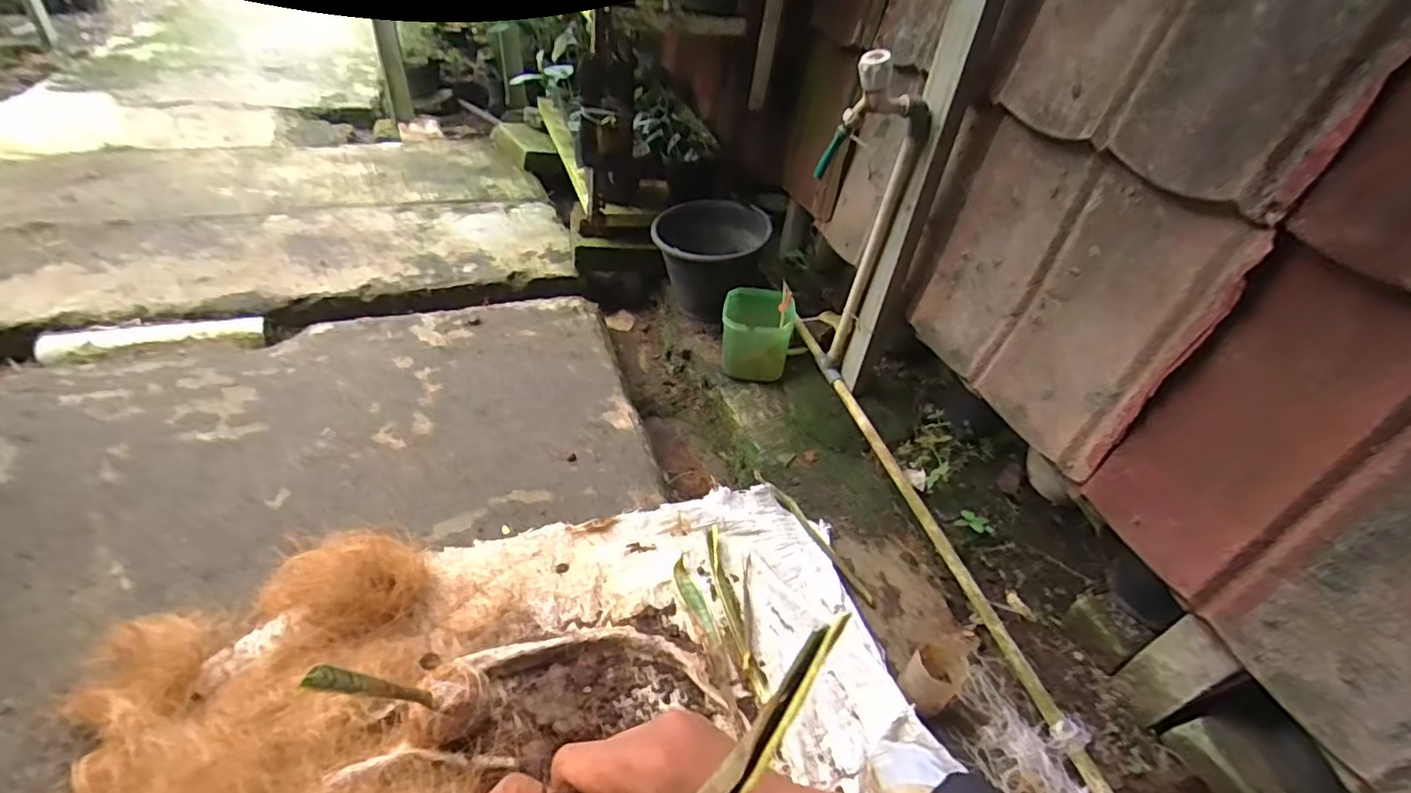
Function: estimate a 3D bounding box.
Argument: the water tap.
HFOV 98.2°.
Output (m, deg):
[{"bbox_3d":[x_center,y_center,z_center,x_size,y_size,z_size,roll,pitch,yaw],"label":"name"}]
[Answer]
[{"bbox_3d":[0.265,-0.422,0.926,0.167,0.173,0.058,-3,40,-13],"label":"water tap"}]

